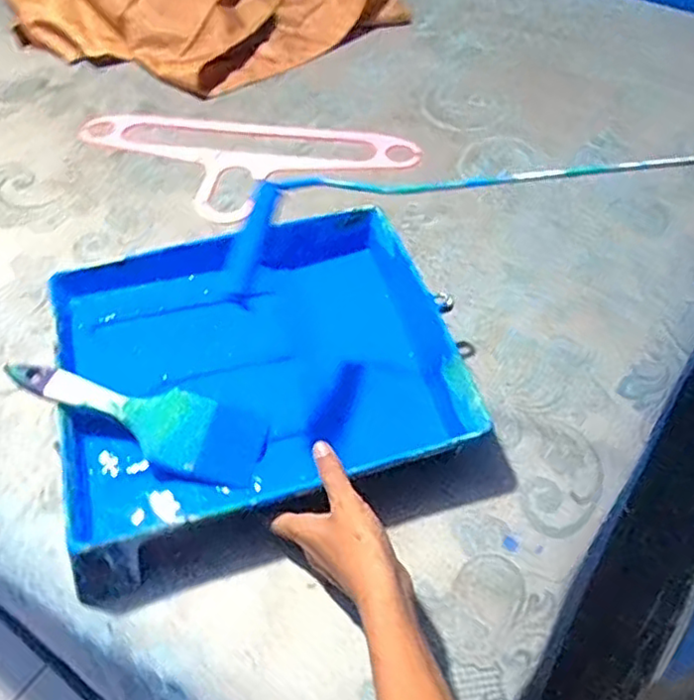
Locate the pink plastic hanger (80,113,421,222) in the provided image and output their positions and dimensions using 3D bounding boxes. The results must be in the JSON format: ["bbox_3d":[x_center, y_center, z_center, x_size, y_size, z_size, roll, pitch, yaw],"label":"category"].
[{"bbox_3d":[-0.132,-0.224,0.824,0.430,0.017,0.186,5,56,4],"label":"pink plastic hanger"}]

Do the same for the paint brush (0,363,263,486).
[{"bbox_3d":[-0.171,0.052,0.554,0.207,0.013,0.069,22,57,-5],"label":"paint brush"}]

